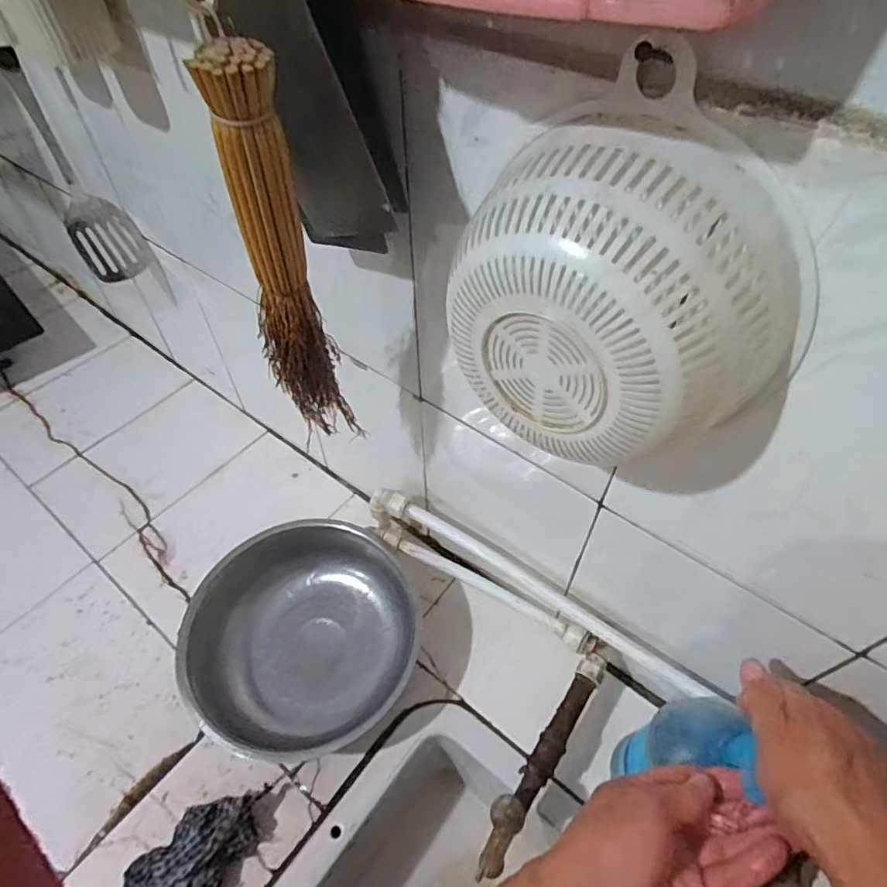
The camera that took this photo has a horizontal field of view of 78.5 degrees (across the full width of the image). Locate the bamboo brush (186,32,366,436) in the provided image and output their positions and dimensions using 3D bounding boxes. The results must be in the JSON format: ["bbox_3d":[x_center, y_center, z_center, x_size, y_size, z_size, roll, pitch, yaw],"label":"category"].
[{"bbox_3d":[-0.104,-0.094,0.370,0.053,0.298,0.045,-23,54,-16],"label":"bamboo brush"}]

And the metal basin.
[{"bbox_3d":[-0.162,0.229,0.652,0.270,0.084,0.263,-1,51,1],"label":"metal basin"}]

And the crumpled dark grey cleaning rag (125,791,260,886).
[{"bbox_3d":[-0.244,0.407,0.538,0.134,0.041,0.082,-38,59,-25],"label":"crumpled dark grey cleaning rag"}]

